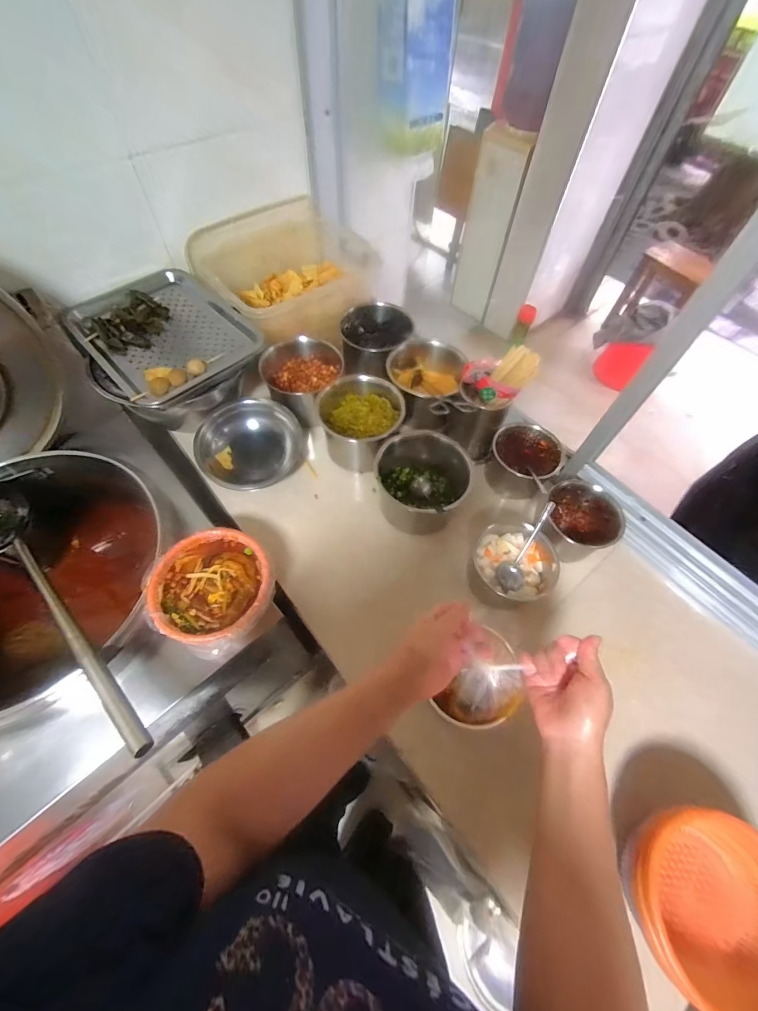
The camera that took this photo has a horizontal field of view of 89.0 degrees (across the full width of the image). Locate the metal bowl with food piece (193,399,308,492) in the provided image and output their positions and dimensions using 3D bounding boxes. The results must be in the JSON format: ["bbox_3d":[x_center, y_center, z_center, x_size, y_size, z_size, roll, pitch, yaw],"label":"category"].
[{"bbox_3d":[-0.270,-0.124,0.780,0.197,0.109,0.197,24,62,11],"label":"metal bowl with food piece"}]

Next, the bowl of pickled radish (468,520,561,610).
[{"bbox_3d":[0.237,0.106,0.682,0.145,0.096,0.140,1,60,-2],"label":"bowl of pickled radish"}]

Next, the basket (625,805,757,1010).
[{"bbox_3d":[0.376,0.467,0.447,0.175,0.093,0.183,8,60,2],"label":"basket"}]

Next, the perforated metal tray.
[{"bbox_3d":[-0.424,-0.345,0.752,0.366,0.031,0.275,38,65,18],"label":"perforated metal tray"}]

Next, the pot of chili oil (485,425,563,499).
[{"bbox_3d":[0.294,-0.092,0.788,0.133,0.110,0.125,1,60,-2],"label":"pot of chili oil"}]

